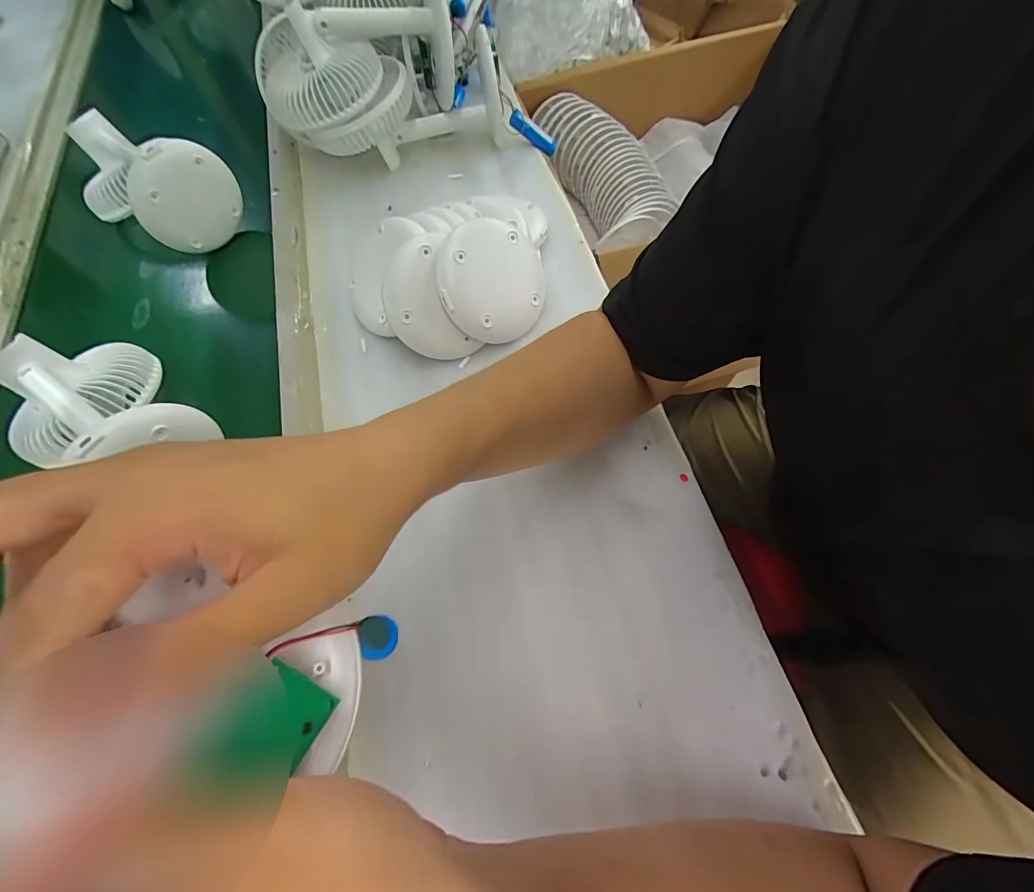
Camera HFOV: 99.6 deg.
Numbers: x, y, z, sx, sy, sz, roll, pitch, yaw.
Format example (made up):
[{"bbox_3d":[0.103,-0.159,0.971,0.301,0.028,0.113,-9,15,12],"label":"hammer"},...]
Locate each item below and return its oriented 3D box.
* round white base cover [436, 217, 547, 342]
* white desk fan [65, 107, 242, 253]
[{"bbox_3d":[-0.020,-0.152,0.402,0.103,0.018,0.106,-5,100,-31],"label":"round white base cover"},{"bbox_3d":[-0.427,-0.305,0.499,0.180,0.098,0.105,29,68,14],"label":"white desk fan"}]

